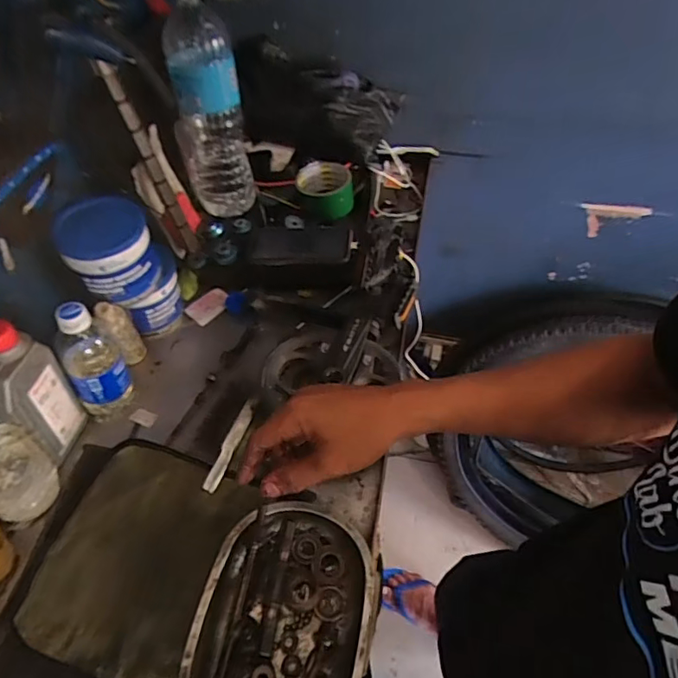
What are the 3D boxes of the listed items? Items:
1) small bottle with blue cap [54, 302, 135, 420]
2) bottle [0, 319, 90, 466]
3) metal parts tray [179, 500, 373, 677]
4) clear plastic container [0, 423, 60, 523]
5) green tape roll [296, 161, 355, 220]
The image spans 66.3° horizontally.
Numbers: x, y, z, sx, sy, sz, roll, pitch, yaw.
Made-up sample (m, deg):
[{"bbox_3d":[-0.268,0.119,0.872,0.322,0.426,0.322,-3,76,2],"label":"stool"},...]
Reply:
[{"bbox_3d":[-0.287,0.026,0.603,0.060,0.165,0.057,1,50,-1],"label":"small bottle with blue cap"},{"bbox_3d":[-0.335,0.063,0.559,0.053,0.171,0.081,11,51,8],"label":"bottle"},{"bbox_3d":[-0.048,0.258,0.490,0.151,0.034,0.196,13,51,10],"label":"metal parts tray"},{"bbox_3d":[-0.337,0.143,0.540,0.064,0.091,0.073,25,54,19],"label":"clear plastic container"},{"bbox_3d":[-0.022,-0.235,0.825,0.089,0.054,0.086,-4,50,-4],"label":"green tape roll"}]

